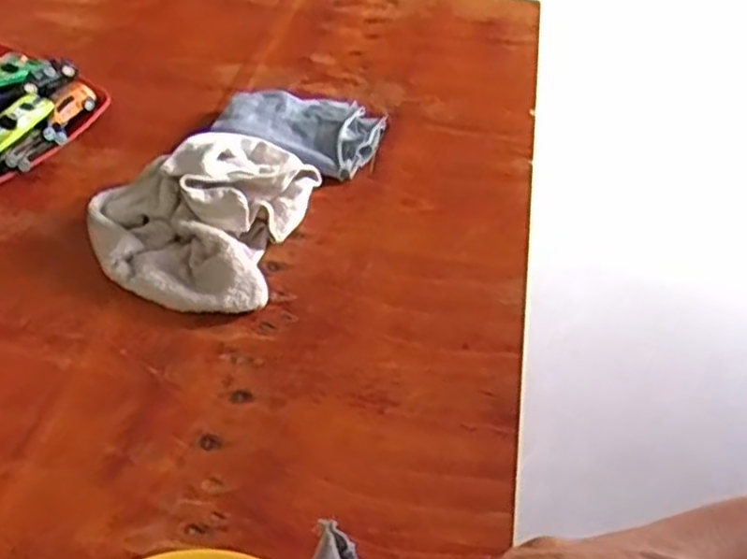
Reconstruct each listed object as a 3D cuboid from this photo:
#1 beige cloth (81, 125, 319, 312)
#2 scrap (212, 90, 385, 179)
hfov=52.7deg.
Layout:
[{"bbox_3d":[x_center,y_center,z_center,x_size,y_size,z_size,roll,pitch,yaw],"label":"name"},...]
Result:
[{"bbox_3d":[-0.130,-0.062,0.582,0.146,0.056,0.179,14,47,9],"label":"beige cloth"},{"bbox_3d":[-0.066,-0.136,0.681,0.138,0.025,0.089,18,47,13],"label":"scrap"}]

